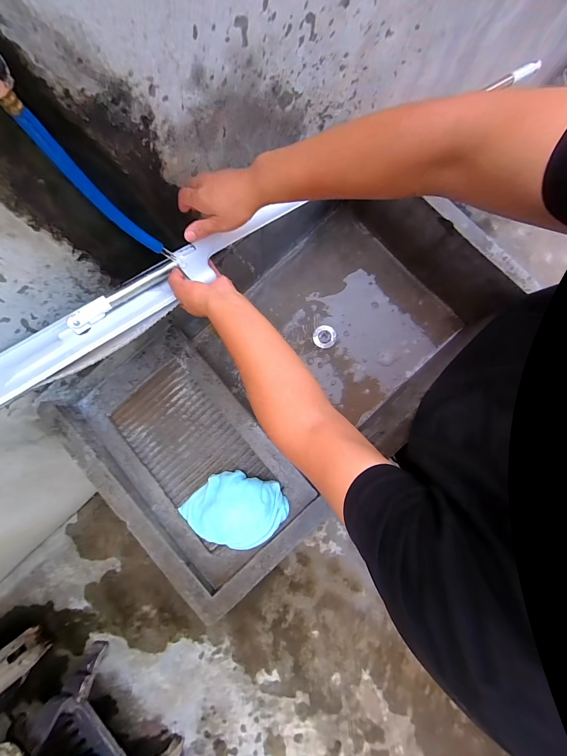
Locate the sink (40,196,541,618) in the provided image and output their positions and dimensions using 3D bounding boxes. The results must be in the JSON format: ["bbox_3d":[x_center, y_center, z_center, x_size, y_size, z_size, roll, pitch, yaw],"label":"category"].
[{"bbox_3d":[-0.003,-0.032,0.680,0.528,0.224,0.840,44,87,7],"label":"sink"}]

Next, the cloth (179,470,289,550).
[{"bbox_3d":[-0.095,0.243,0.564,0.197,0.042,0.131,10,83,3],"label":"cloth"}]

